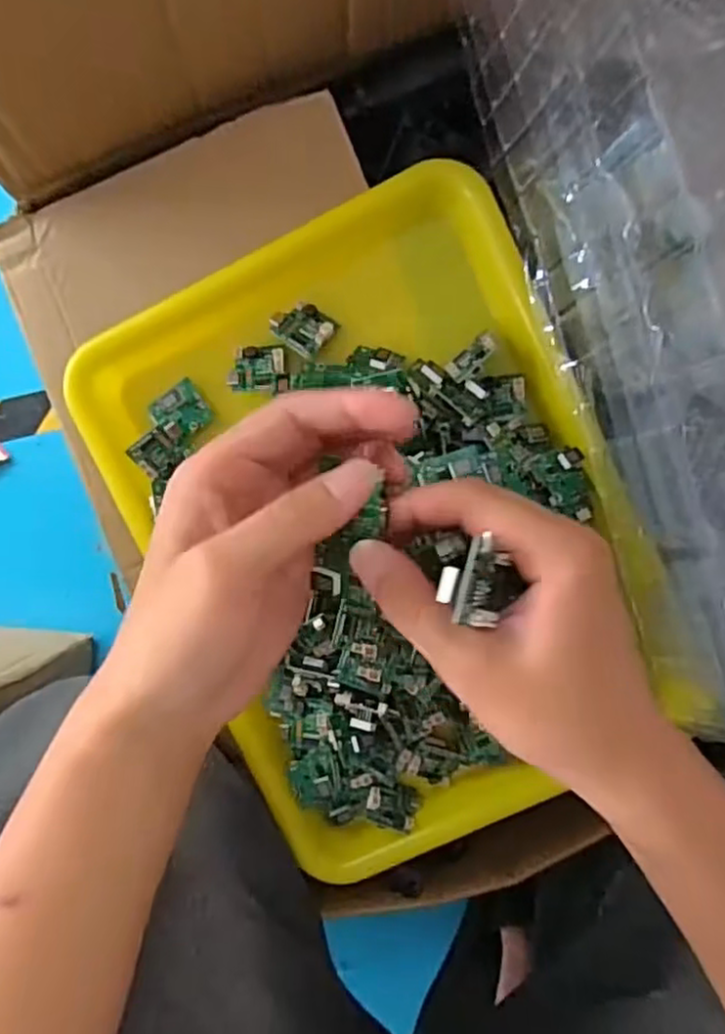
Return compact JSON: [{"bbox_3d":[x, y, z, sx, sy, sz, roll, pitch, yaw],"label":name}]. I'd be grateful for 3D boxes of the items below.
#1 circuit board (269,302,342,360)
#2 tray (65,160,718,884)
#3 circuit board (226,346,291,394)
[{"bbox_3d":[-0.032,-0.105,0.376,0.032,0.009,0.026,34,89,-2],"label":"circuit board"},{"bbox_3d":[0.013,0.015,0.371,0.243,0.065,0.349,-25,91,-2],"label":"tray"},{"bbox_3d":[-0.057,-0.082,0.378,0.032,0.010,0.026,-1,90,-3],"label":"circuit board"}]

